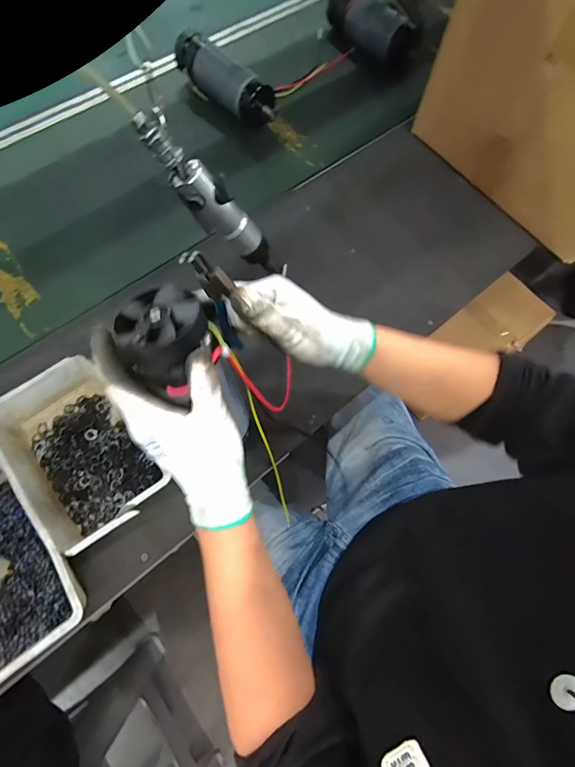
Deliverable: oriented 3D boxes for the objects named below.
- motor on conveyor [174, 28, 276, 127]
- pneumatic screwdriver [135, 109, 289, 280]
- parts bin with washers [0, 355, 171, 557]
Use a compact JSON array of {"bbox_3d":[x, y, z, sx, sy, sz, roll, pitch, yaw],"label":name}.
[{"bbox_3d":[-0.112,-0.565,0.697,0.072,0.076,0.234,-40,74,-18],"label":"motor on conveyor"},{"bbox_3d":[-0.078,-0.195,0.433,0.058,0.250,0.034,-22,66,18],"label":"pneumatic screwdriver"},{"bbox_3d":[-0.247,0.082,0.441,0.138,0.055,0.211,-36,73,-16],"label":"parts bin with washers"}]

